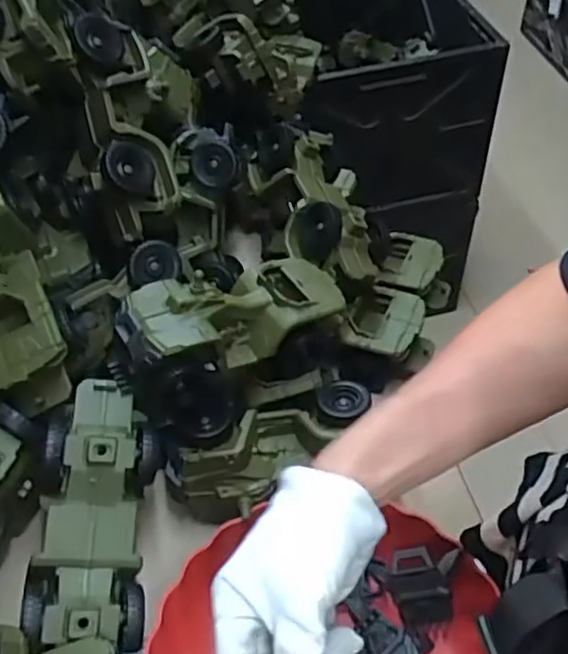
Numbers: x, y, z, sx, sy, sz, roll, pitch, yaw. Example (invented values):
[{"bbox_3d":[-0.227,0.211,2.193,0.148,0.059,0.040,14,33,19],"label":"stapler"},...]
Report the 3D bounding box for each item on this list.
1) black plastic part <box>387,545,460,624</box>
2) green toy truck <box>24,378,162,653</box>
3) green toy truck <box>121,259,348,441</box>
[{"bbox_3d":[0.100,0.187,0.481,0.047,0.053,0.013,-2,9,2],"label":"black plastic part"},{"bbox_3d":[-0.136,0.165,0.458,0.088,0.070,0.258,-2,64,1],"label":"green toy truck"},{"bbox_3d":[-0.038,0.002,0.541,0.180,0.101,0.094,-33,55,-24],"label":"green toy truck"}]

